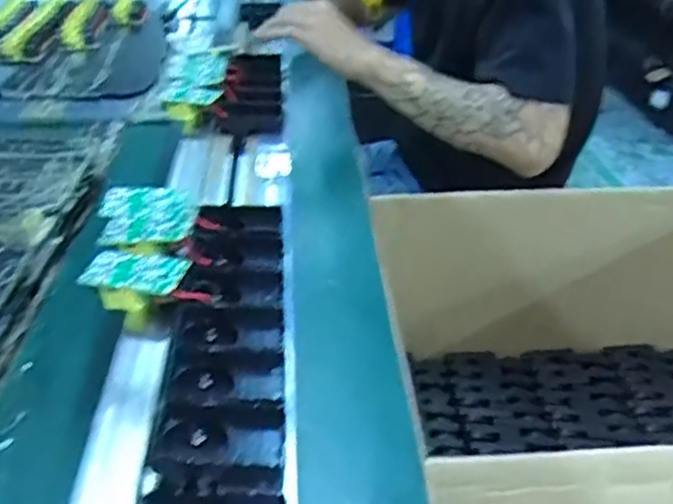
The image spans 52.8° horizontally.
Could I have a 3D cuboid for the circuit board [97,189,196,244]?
[{"bbox_3d":[-0.146,-0.030,0.520,0.074,0.009,0.078,0,34,-3],"label":"circuit board"}]

